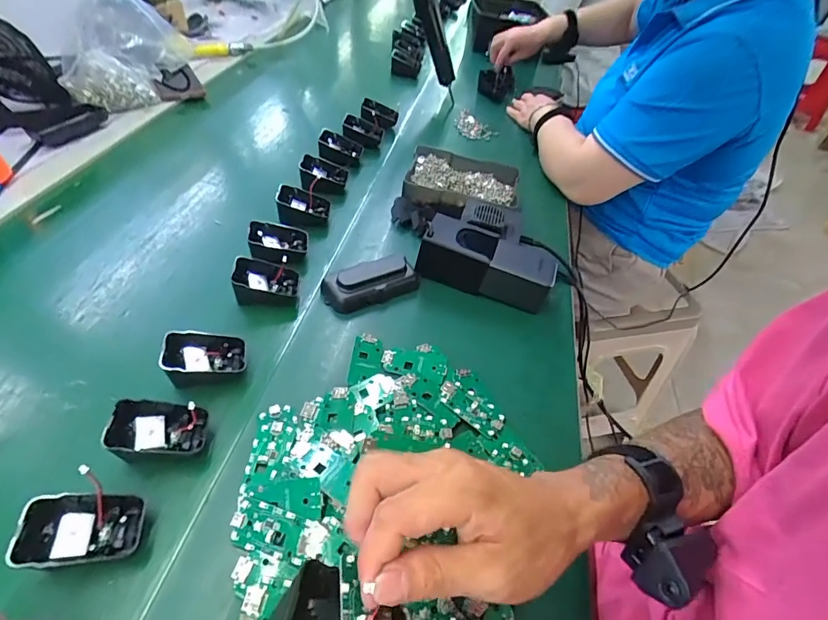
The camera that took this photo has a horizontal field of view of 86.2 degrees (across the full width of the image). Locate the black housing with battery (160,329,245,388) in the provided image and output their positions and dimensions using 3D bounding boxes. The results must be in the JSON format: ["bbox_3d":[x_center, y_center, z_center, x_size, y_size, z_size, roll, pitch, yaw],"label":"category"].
[{"bbox_3d":[-0.192,0.046,0.410,0.065,0.045,0.047,-10,52,-13],"label":"black housing with battery"}]

